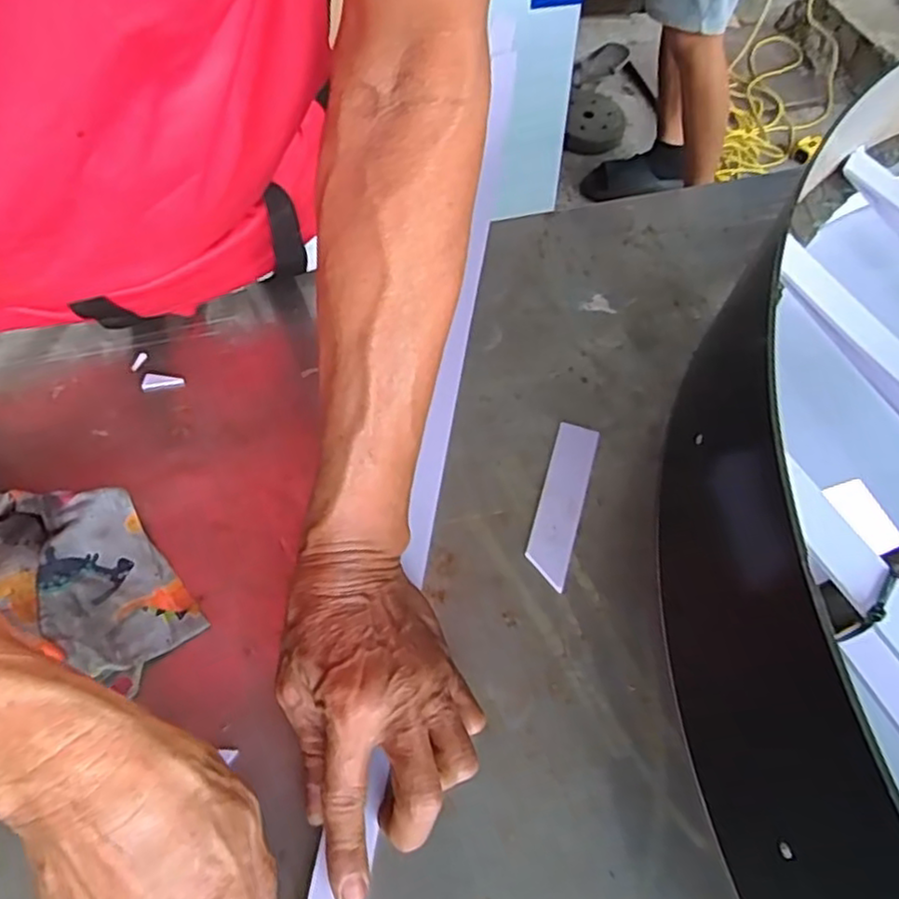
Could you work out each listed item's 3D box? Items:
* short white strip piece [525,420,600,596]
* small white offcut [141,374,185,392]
[{"bbox_3d":[0.072,0.032,0.435,0.027,0.006,0.114,16,59,6],"label":"short white strip piece"},{"bbox_3d":[-0.198,-0.046,0.470,0.028,0.007,0.011,-8,60,-8],"label":"small white offcut"}]

